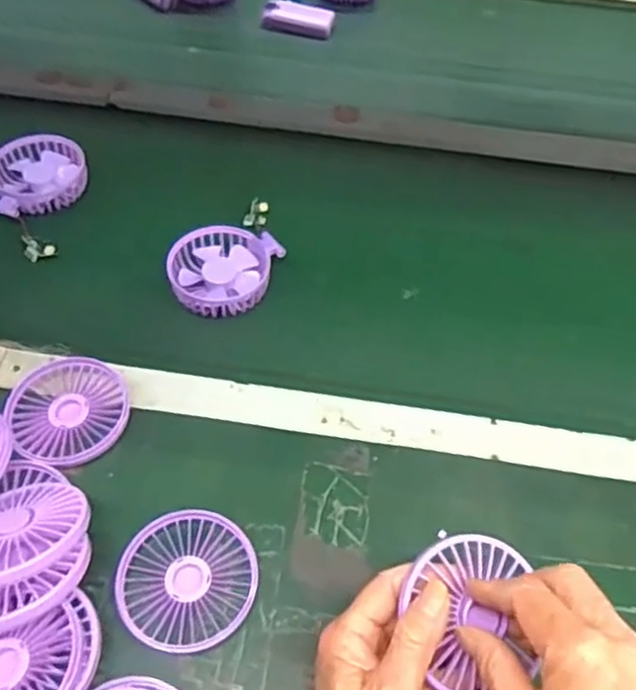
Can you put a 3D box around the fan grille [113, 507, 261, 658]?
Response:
[{"bbox_3d":[-0.084,0.152,0.448,0.085,0.013,0.086,2,53,-3],"label":"fan grille"}]

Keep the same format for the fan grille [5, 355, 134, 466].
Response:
[{"bbox_3d":[-0.186,0.047,0.516,0.083,0.014,0.092,-23,58,-20],"label":"fan grille"}]

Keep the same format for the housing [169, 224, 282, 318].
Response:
[{"bbox_3d":[-0.087,-0.068,0.624,0.091,0.022,0.091,1,52,-1],"label":"housing"}]

